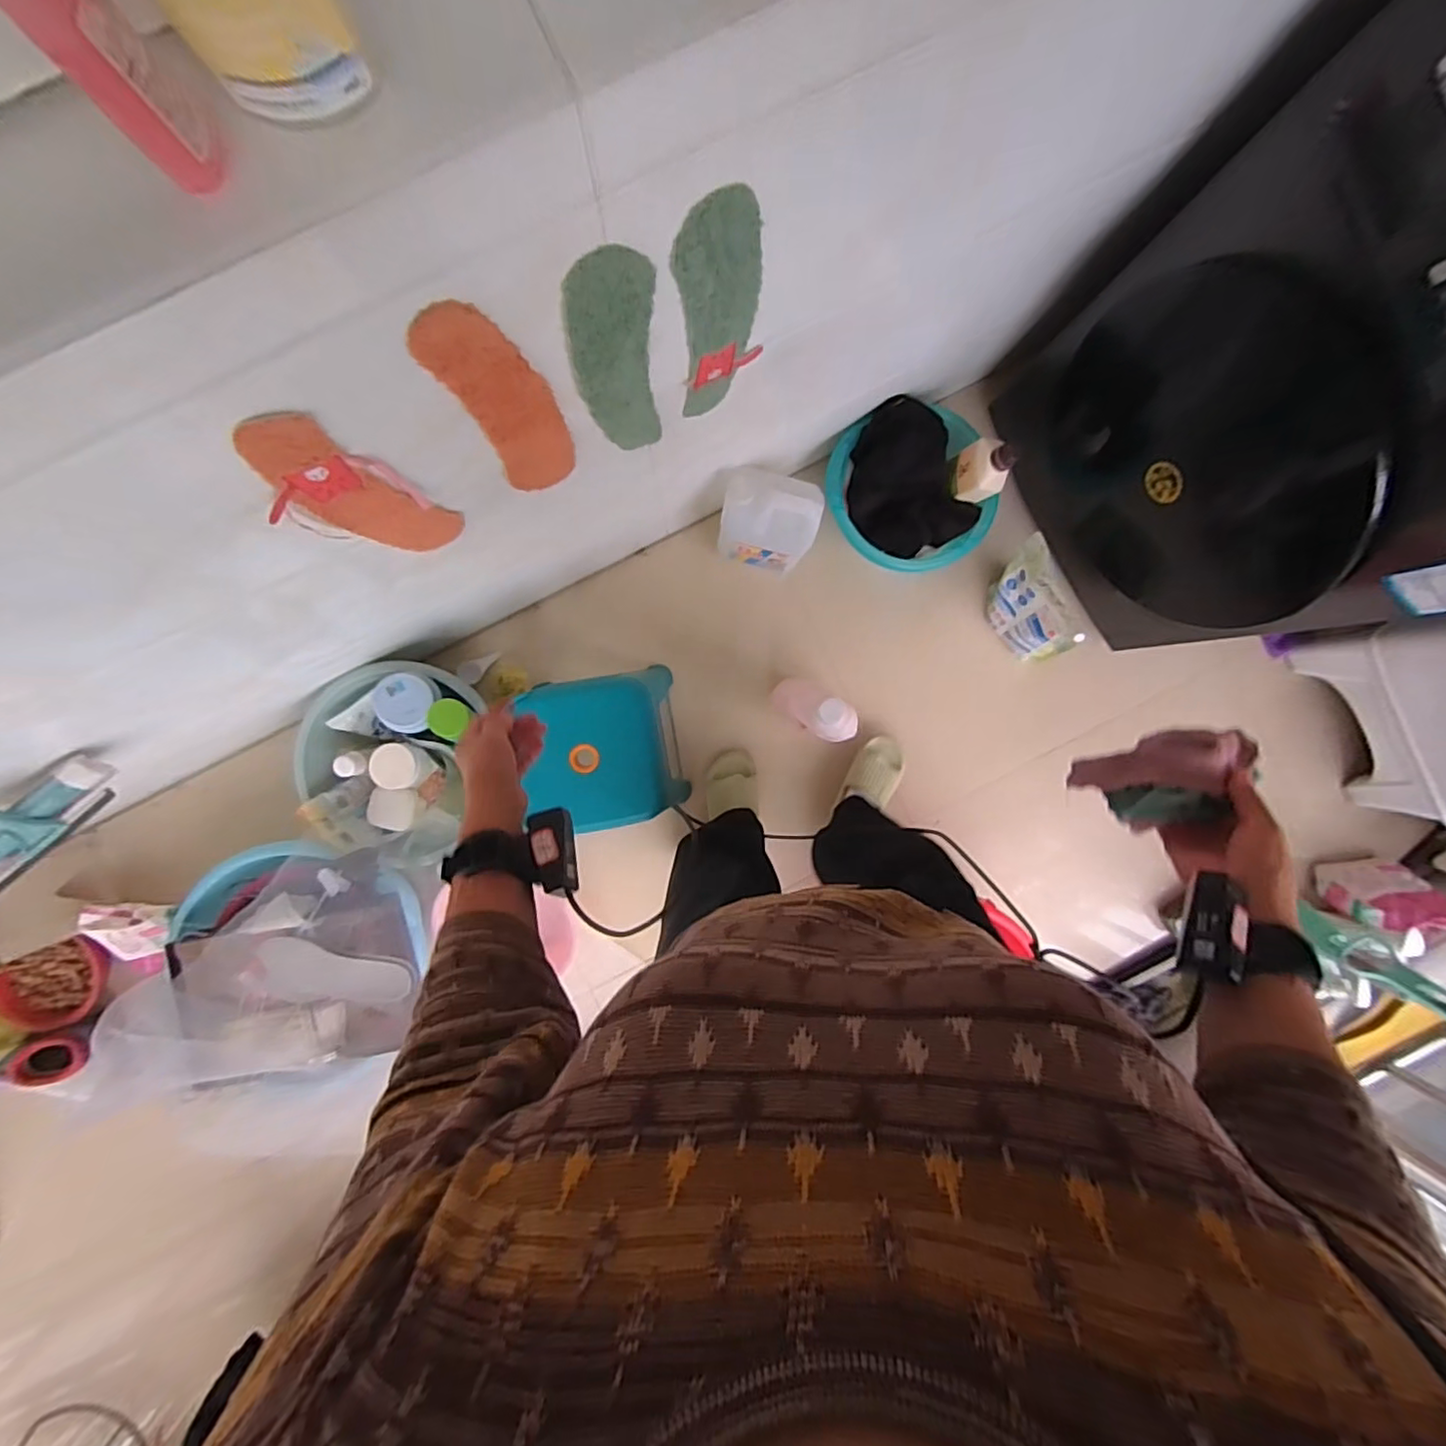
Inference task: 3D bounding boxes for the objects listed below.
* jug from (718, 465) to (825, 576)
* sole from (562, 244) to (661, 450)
[{"bbox_3d":[0.084,-0.375,1.157,0.169,0.229,0.118,14,91,-3],"label":"jug"},{"bbox_3d":[-0.106,-0.366,0.636,0.088,0.326,0.012,-27,93,-1],"label":"sole"}]

